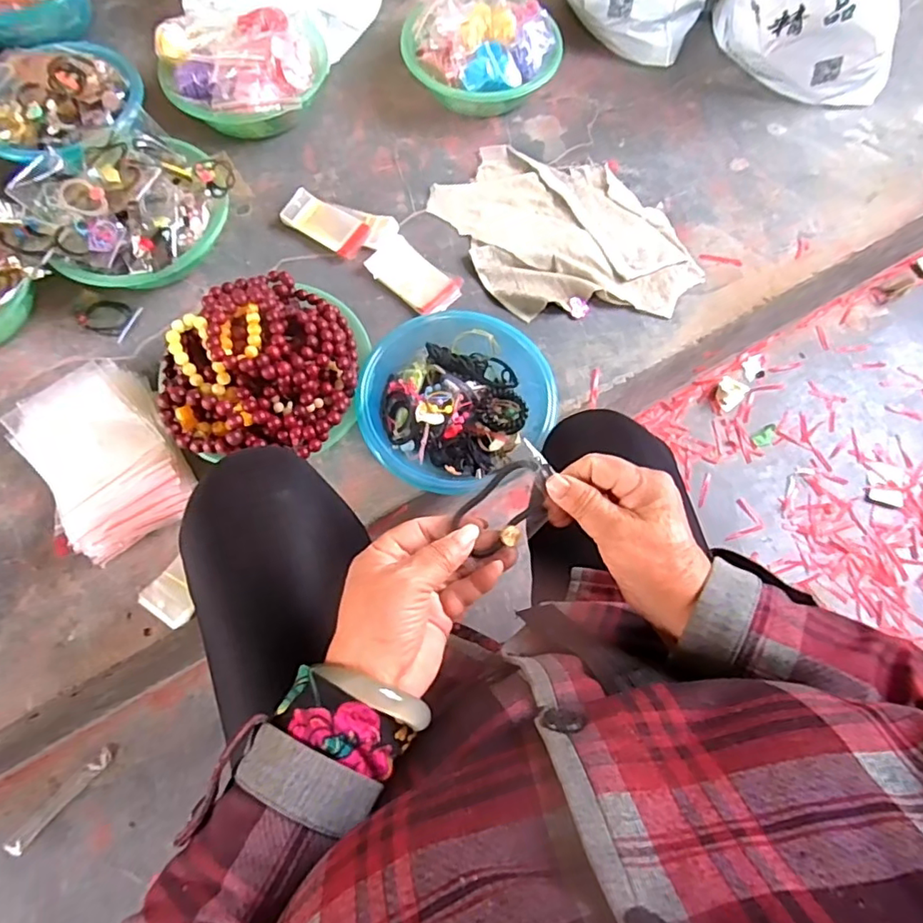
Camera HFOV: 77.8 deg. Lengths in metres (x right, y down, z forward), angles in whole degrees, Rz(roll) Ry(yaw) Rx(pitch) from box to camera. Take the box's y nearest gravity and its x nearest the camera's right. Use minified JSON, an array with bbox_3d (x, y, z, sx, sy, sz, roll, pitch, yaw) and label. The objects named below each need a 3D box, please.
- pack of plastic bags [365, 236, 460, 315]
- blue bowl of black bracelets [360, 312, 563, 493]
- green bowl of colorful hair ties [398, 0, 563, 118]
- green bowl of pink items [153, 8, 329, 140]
[{"bbox_3d":[-0.063,-0.253,0.784,0.134,0.014,0.076,42,74,14],"label":"pack of plastic bags"},{"bbox_3d":[-0.016,-0.078,0.686,0.222,0.077,0.192,-30,72,-11],"label":"blue bowl of black bracelets"},{"bbox_3d":[0.030,-0.636,0.881,0.240,0.114,0.210,10,69,3],"label":"green bowl of colorful hair ties"},{"bbox_3d":[-0.317,-0.568,0.845,0.230,0.106,0.186,5,69,1],"label":"green bowl of pink items"}]

